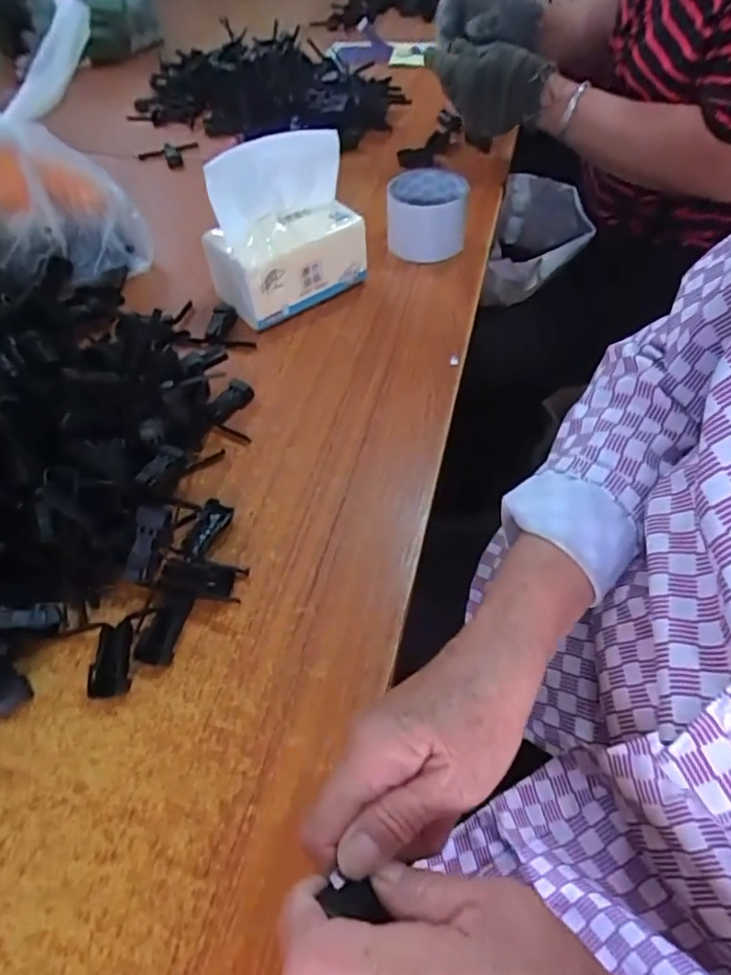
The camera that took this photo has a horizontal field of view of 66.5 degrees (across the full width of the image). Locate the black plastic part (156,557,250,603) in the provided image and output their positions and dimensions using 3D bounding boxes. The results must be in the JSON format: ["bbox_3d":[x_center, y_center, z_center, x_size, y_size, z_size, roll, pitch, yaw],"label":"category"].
[{"bbox_3d":[-0.110,0.062,0.368,0.061,0.019,0.031,4,52,6],"label":"black plastic part"}]

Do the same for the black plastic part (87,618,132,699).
[{"bbox_3d":[-0.153,0.104,0.339,0.019,0.014,0.046,-7,51,-2],"label":"black plastic part"}]

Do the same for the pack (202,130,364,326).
[{"bbox_3d":[-0.080,-0.248,0.540,0.137,0.138,0.095,-34,57,-22],"label":"pack"}]

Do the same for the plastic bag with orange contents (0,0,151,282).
[{"bbox_3d":[-0.370,-0.304,0.551,0.272,0.184,0.126,-20,53,-12],"label":"plastic bag with orange contents"}]

